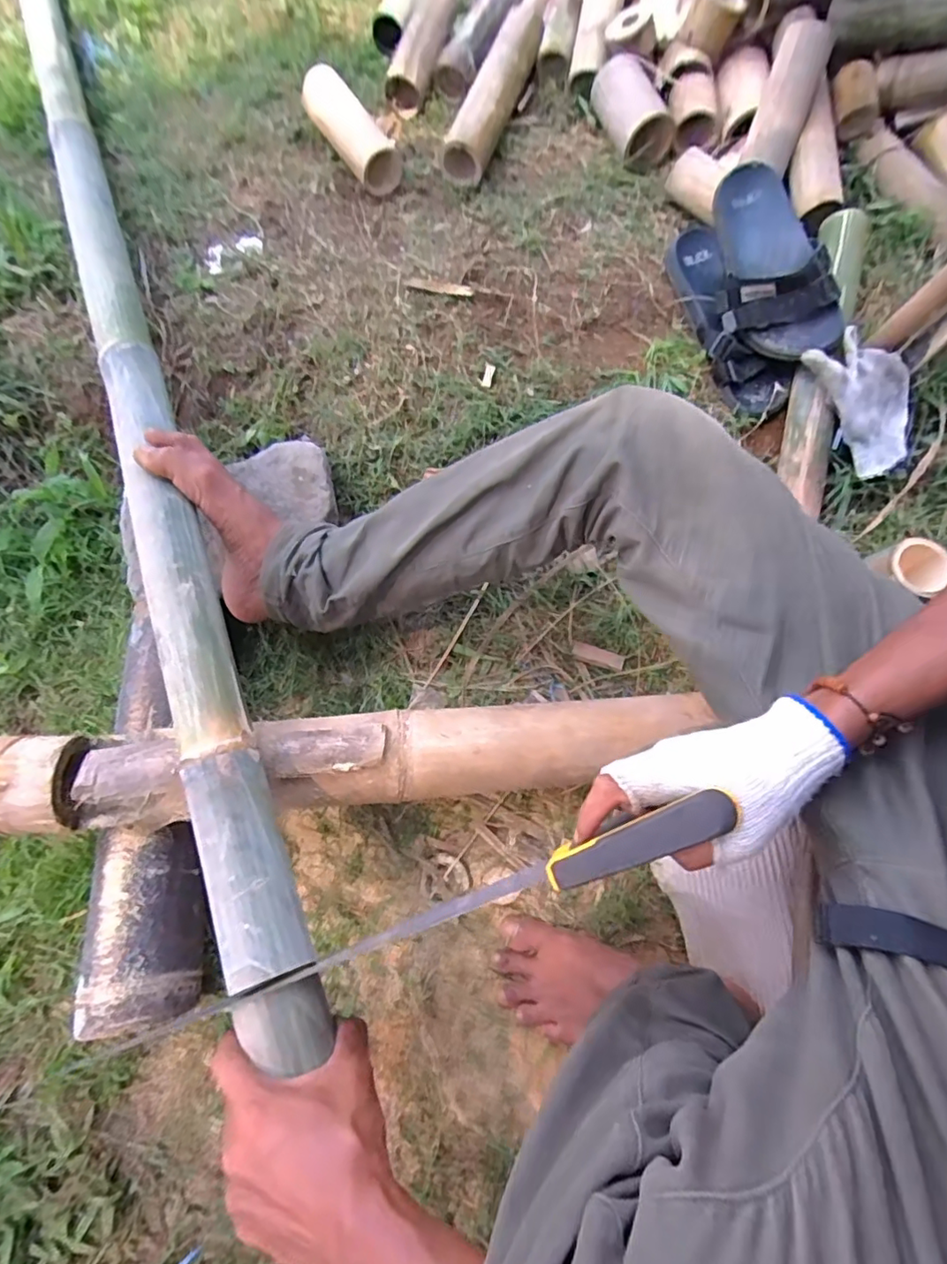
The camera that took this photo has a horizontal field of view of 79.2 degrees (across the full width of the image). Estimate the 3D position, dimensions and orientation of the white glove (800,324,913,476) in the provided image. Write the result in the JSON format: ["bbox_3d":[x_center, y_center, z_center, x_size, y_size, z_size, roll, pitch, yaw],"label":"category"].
[{"bbox_3d":[0.490,-0.286,0.712,0.100,0.026,0.170,-24,102,-2],"label":"white glove"}]

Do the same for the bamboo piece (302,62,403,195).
[{"bbox_3d":[-0.193,-0.792,0.900,0.068,0.066,0.228,-30,69,-9],"label":"bamboo piece"}]

